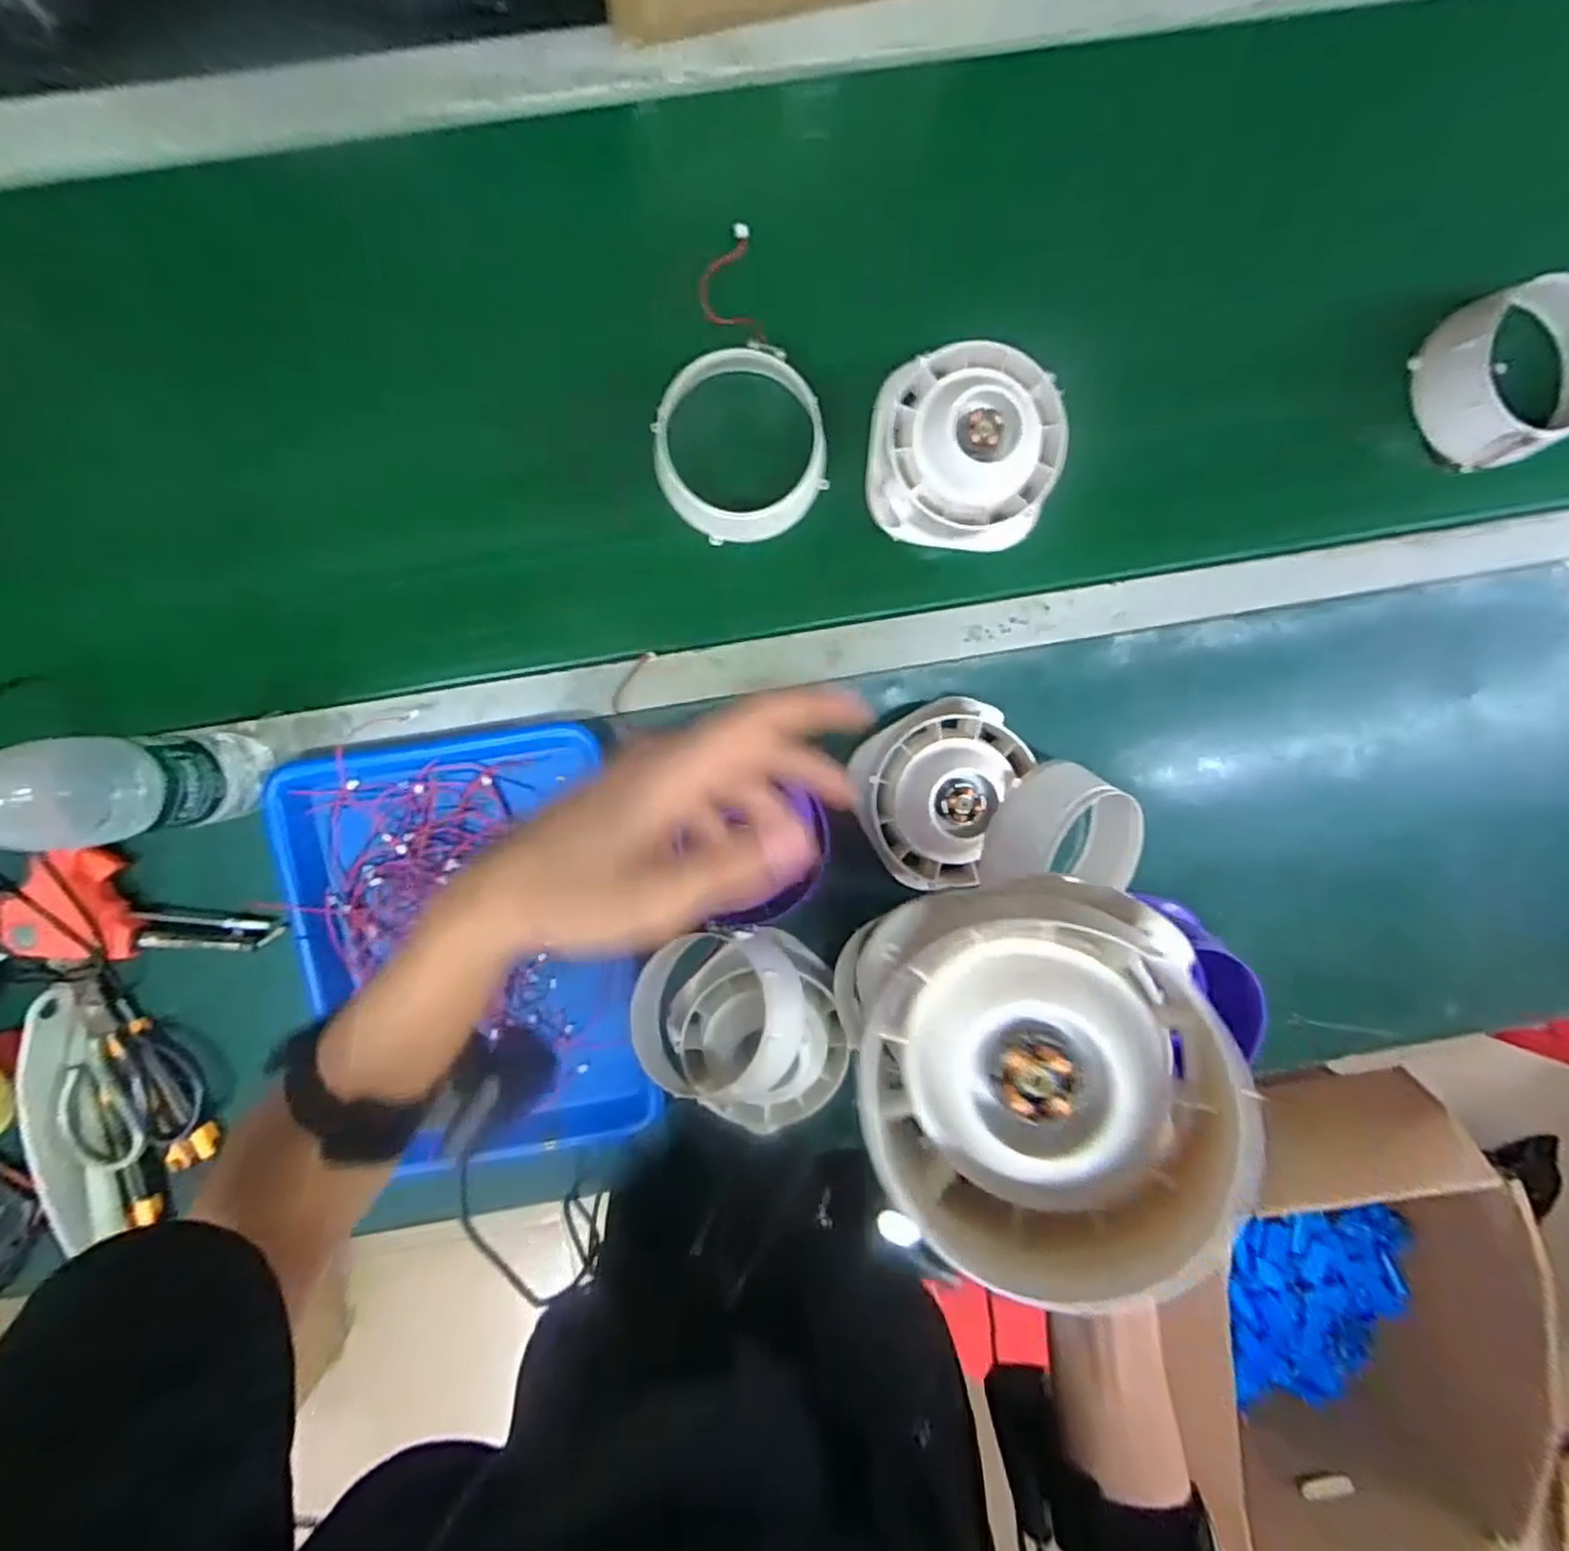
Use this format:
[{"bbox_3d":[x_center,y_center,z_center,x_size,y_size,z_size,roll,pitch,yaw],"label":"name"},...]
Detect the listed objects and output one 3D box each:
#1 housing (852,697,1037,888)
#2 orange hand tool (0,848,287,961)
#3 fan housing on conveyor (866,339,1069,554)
[{"bbox_3d":[0.124,0.016,0.550,0.131,0.065,0.125,0,96,-3],"label":"housing"},{"bbox_3d":[-0.493,0.107,0.552,0.191,0.040,0.092,11,95,-16],"label":"orange hand tool"},{"bbox_3d":[0.136,-0.244,0.532,0.135,0.062,0.131,3,96,-3],"label":"fan housing on conveyor"}]

